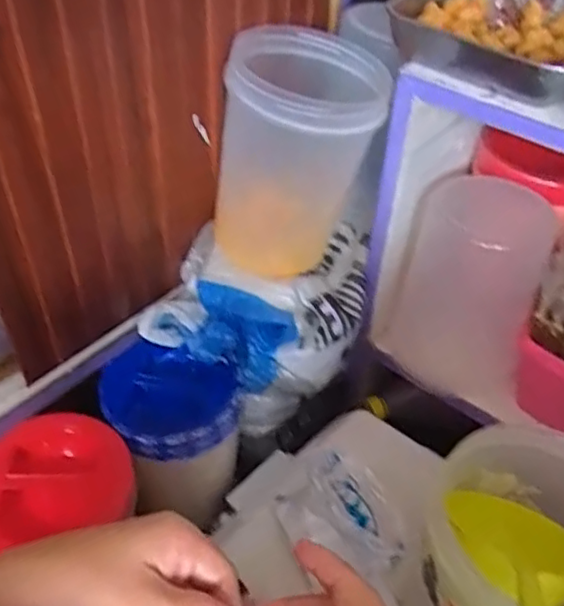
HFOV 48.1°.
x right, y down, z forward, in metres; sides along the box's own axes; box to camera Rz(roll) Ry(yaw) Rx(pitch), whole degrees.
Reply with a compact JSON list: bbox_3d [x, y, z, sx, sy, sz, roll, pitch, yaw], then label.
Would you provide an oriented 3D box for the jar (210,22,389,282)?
[{"bbox_3d":[0.015,-0.171,0.716,0.167,0.234,0.160,1,44,-4],"label":"jar"}]

